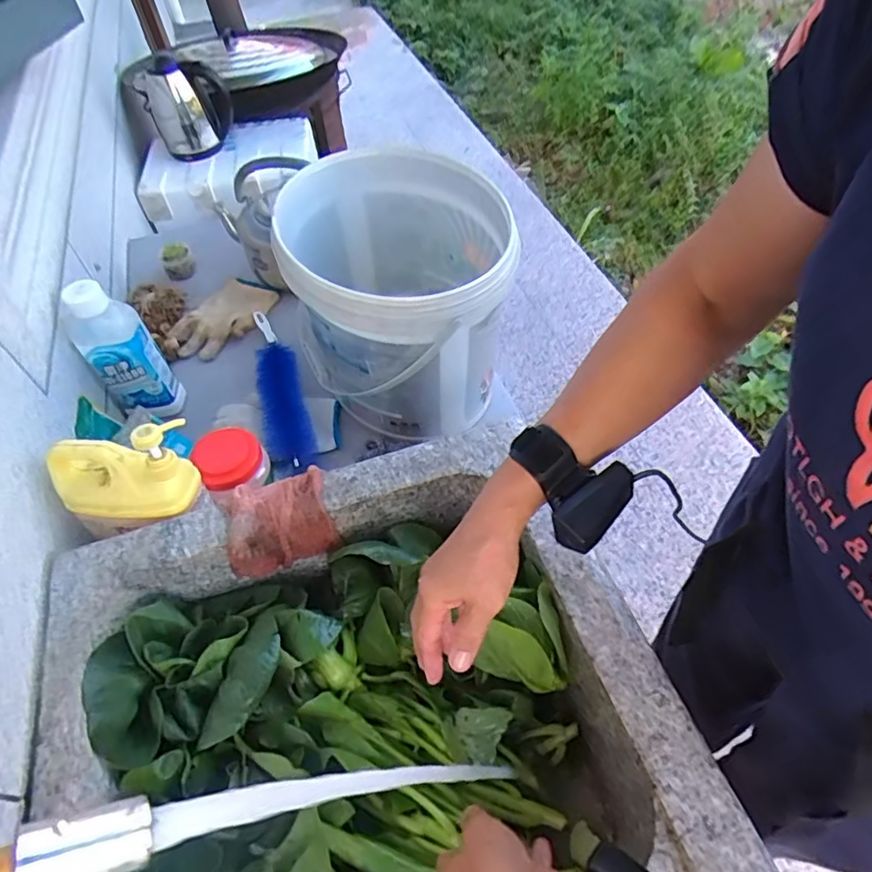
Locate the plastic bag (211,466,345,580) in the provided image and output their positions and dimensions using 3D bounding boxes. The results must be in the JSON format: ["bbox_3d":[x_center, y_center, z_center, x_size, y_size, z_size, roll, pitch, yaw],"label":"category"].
[{"bbox_3d":[-0.173,0.098,0.643,0.112,0.077,0.077,-19,53,-10],"label":"plastic bag"}]

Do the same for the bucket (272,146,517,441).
[{"bbox_3d":[-0.043,-0.214,0.854,0.316,0.258,0.376,-18,53,-9],"label":"bucket"}]

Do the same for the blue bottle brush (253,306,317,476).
[{"bbox_3d":[-0.255,-0.093,0.928,0.067,0.042,0.370,-16,53,-8],"label":"blue bottle brush"}]

